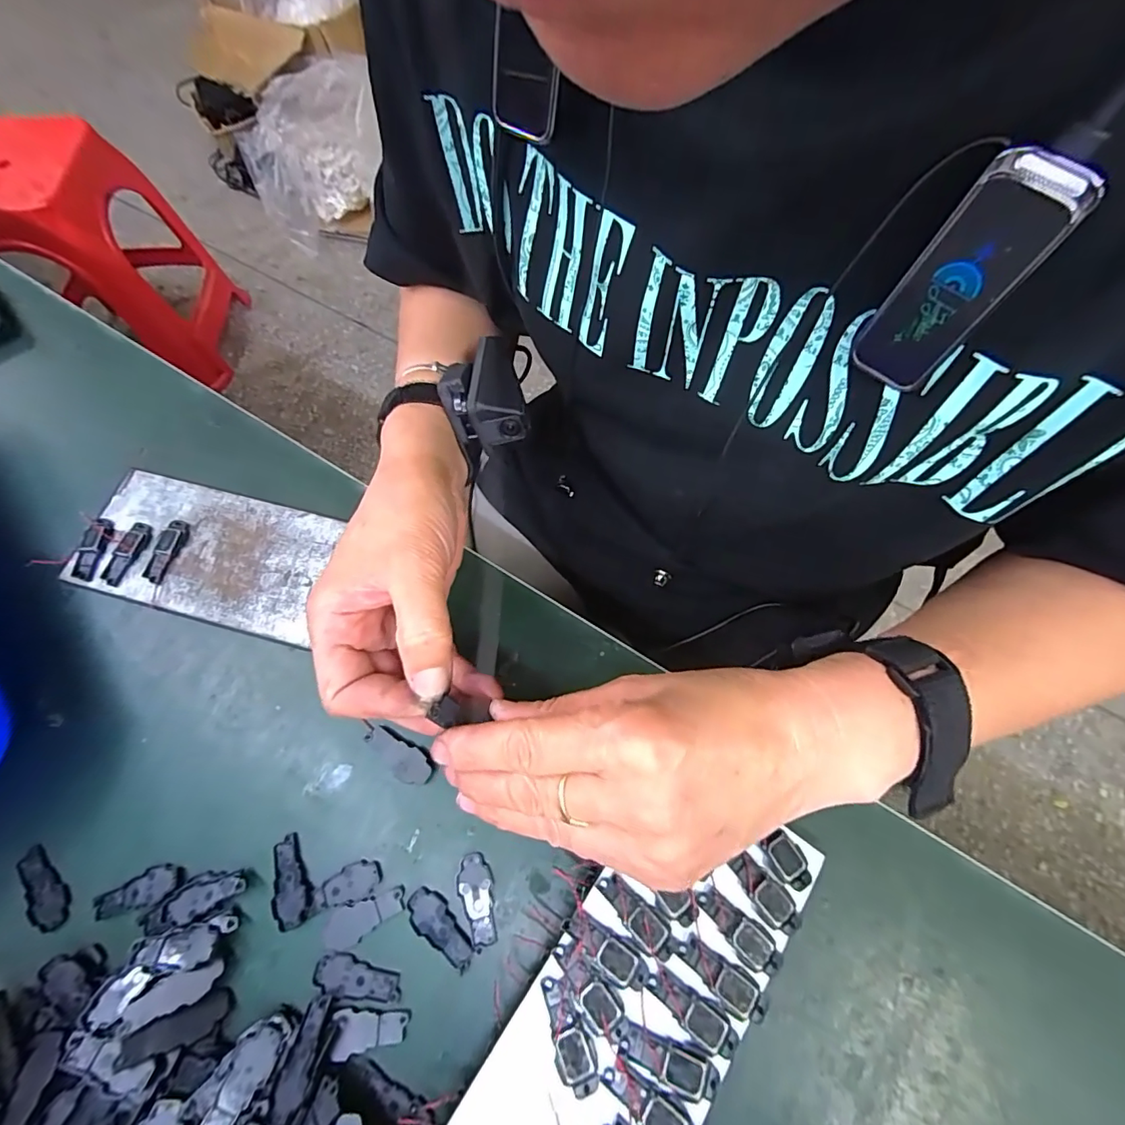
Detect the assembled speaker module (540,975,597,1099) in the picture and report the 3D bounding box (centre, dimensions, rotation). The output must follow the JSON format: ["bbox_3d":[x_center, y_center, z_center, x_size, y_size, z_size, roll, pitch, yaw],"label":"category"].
[{"bbox_3d":[0.003,0.196,0.211,0.016,0.005,0.040,-15,69,-5],"label":"assembled speaker module"}]

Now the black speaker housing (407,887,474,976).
[{"bbox_3d":[-0.057,0.173,0.240,0.039,0.004,0.016,32,72,12],"label":"black speaker housing"}]

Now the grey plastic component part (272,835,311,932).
[{"bbox_3d":[-0.134,0.156,0.247,0.017,0.004,0.039,-21,70,-7],"label":"grey plastic component part"}]

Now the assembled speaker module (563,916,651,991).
[{"bbox_3d":[0.019,0.171,0.222,0.040,0.004,0.014,30,72,12],"label":"assembled speaker module"}]

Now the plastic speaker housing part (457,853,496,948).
[{"bbox_3d":[-0.042,0.162,0.245,0.016,0.004,0.038,-7,69,-2],"label":"plastic speaker housing part"}]

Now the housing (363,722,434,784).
[{"bbox_3d":[-0.087,0.101,0.268,0.041,0.009,0.016,35,73,13],"label":"housing"}]

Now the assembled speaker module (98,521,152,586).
[{"bbox_3d":[-0.265,-0.006,0.306,0.014,0.004,0.040,17,70,7],"label":"assembled speaker module"}]

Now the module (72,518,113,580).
[{"bbox_3d":[-0.286,-0.008,0.309,0.013,0.006,0.039,6,69,3],"label":"module"}]

